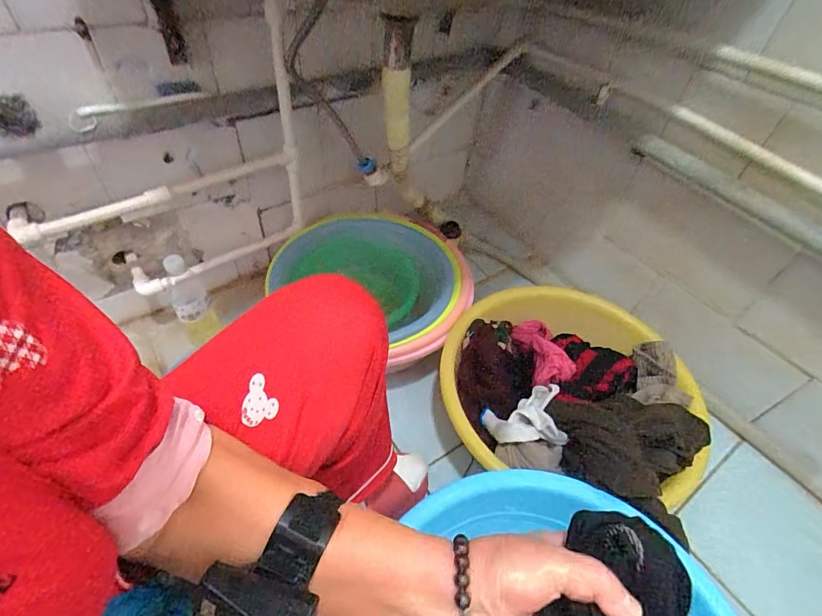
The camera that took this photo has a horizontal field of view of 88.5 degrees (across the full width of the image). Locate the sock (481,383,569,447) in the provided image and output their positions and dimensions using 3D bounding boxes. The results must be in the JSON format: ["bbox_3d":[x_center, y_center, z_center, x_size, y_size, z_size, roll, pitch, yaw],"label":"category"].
[{"bbox_3d":[0.172,0.177,0.670,0.107,0.095,0.102,4,48,0],"label":"sock"}]

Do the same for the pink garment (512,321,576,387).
[{"bbox_3d":[0.233,0.069,0.758,0.083,0.051,0.170,1,29,-3],"label":"pink garment"}]

